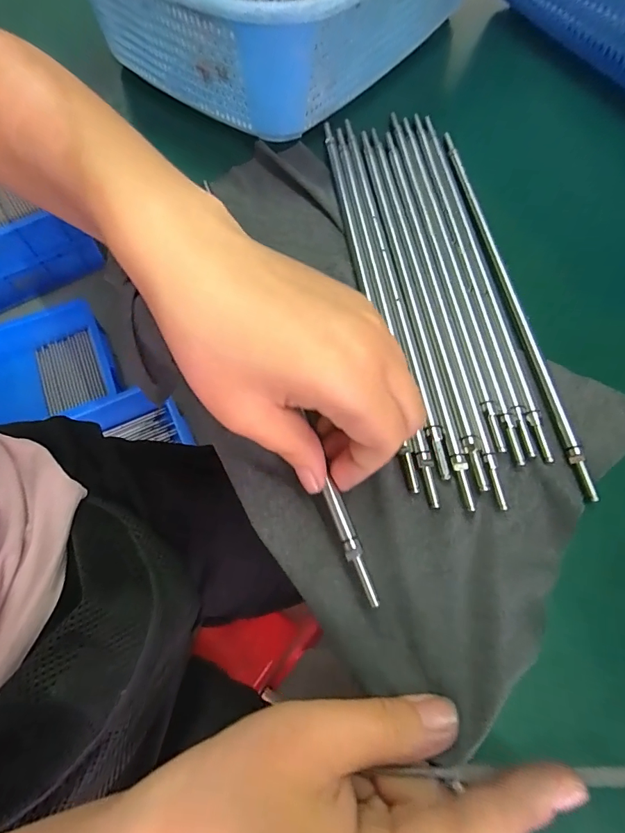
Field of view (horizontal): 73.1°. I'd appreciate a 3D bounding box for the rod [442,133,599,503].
[{"bbox_3d":[0.116,-0.082,0.256,0.011,0.007,0.267,-7,67,-5],"label":"rod"}]

